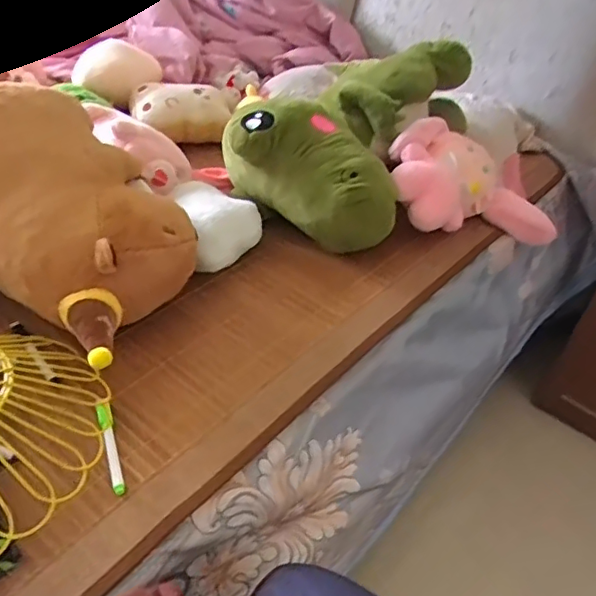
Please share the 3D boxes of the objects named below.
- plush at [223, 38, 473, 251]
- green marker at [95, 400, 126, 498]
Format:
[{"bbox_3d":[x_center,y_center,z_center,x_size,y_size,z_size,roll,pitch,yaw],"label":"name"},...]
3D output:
[{"bbox_3d":[0.100,-0.276,0.919,0.267,0.169,0.405,27,45,23],"label":"plush"},{"bbox_3d":[-0.183,0.147,0.562,0.014,0.013,0.103,-11,43,-20],"label":"green marker"}]

